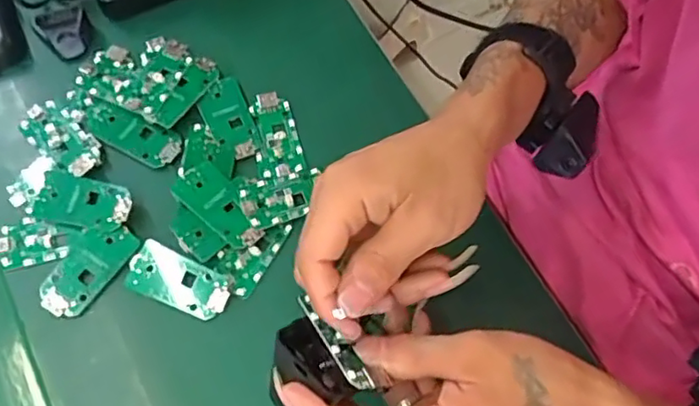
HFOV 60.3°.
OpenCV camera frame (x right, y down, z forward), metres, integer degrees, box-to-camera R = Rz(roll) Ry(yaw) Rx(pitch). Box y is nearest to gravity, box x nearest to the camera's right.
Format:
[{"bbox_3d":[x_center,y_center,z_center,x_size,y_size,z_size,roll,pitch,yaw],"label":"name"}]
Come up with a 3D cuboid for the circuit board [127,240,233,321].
[{"bbox_3d":[-0.105,0.048,0.368,0.063,0.007,0.031,24,70,8],"label":"circuit board"}]

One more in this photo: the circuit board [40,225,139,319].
[{"bbox_3d":[-0.161,0.039,0.369,0.032,0.004,0.063,37,72,7],"label":"circuit board"}]

